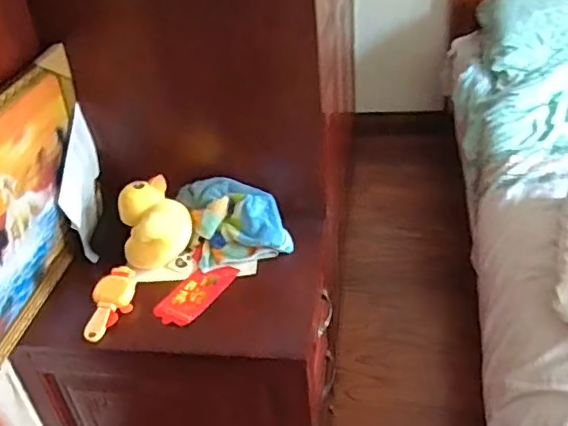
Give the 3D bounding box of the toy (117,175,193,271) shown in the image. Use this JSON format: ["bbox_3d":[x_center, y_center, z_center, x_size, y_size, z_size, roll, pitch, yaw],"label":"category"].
[{"bbox_3d":[-0.264,0.023,1.186,0.145,0.129,0.141,-15,35,-10],"label":"toy"}]

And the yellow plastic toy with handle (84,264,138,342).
[{"bbox_3d":[-0.333,0.173,1.109,0.073,0.028,0.162,3,51,16],"label":"yellow plastic toy with handle"}]

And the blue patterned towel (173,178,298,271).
[{"bbox_3d":[-0.100,0.015,1.233,0.201,0.116,0.189,-16,35,-12],"label":"blue patterned towel"}]

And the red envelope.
[{"bbox_3d":[-0.173,0.157,1.135,0.085,0.007,0.172,22,45,27],"label":"red envelope"}]

